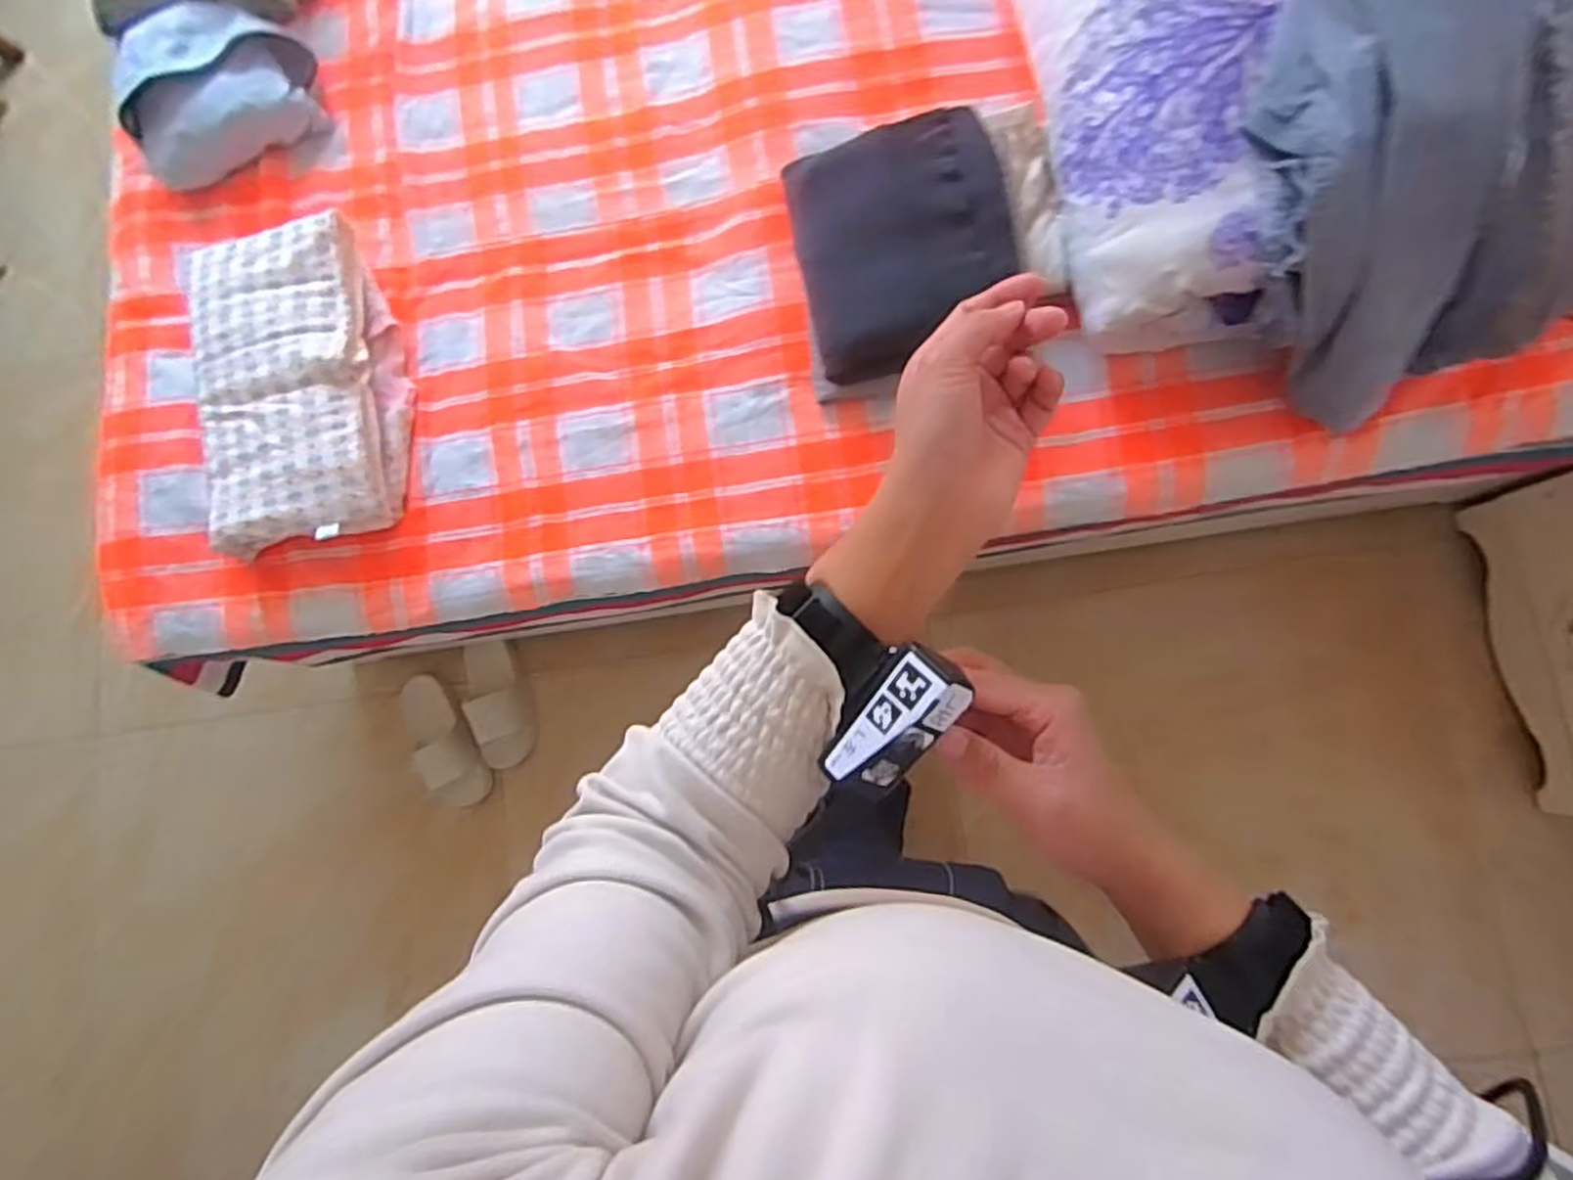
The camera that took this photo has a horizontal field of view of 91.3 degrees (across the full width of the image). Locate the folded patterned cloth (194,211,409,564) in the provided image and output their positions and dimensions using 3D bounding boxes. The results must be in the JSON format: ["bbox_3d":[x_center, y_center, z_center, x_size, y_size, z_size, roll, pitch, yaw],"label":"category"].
[{"bbox_3d":[-0.632,-0.262,1.015,0.239,0.106,0.411,-9,81,4],"label":"folded patterned cloth"}]

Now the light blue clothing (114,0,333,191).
[{"bbox_3d":[-0.788,-0.690,1.055,0.259,0.125,0.208,-39,80,-1],"label":"light blue clothing"}]

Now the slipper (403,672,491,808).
[{"bbox_3d":[-0.647,0.283,1.441,0.116,0.068,0.259,-32,80,0],"label":"slipper"}]

